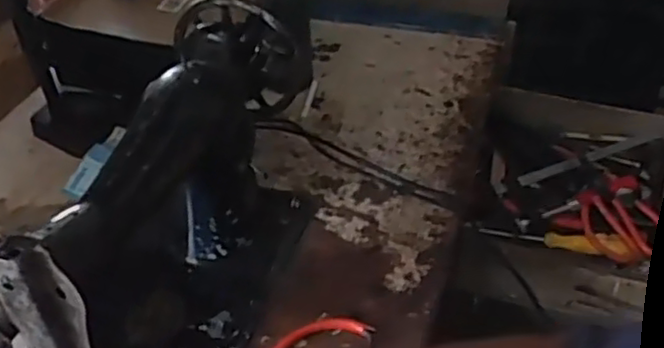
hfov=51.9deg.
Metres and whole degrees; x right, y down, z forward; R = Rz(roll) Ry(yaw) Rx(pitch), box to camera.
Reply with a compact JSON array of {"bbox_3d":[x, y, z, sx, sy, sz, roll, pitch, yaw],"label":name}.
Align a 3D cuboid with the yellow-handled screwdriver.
[{"bbox_3d":[0.262,0.075,0.804,0.165,0.026,0.025,10,40,12],"label":"yellow-handled screwdriver"}]

